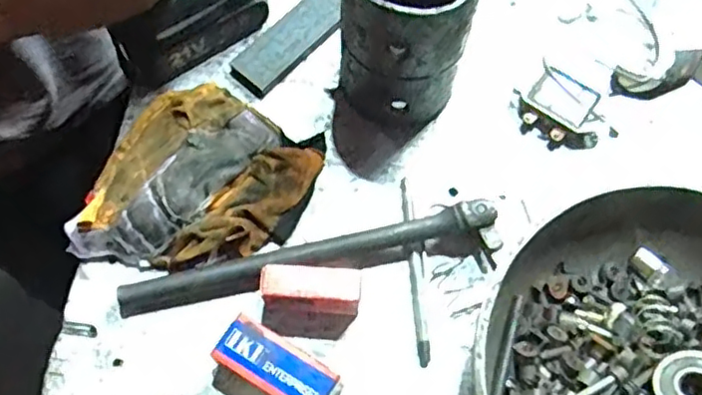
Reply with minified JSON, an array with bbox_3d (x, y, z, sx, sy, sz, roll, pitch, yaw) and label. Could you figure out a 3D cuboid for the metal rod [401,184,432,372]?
[{"bbox_3d":[0.044,0.047,0.437,0.009,0.006,0.130,-3,67,-3],"label":"metal rod"}]

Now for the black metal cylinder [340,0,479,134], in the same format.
[{"bbox_3d":[0.038,-0.117,0.441,0.085,0.133,0.093,1,67,-2],"label":"black metal cylinder"}]

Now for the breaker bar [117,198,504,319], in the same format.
[{"bbox_3d":[-0.028,0.040,0.427,0.252,0.031,0.031,-9,67,-6],"label":"breaker bar"}]

